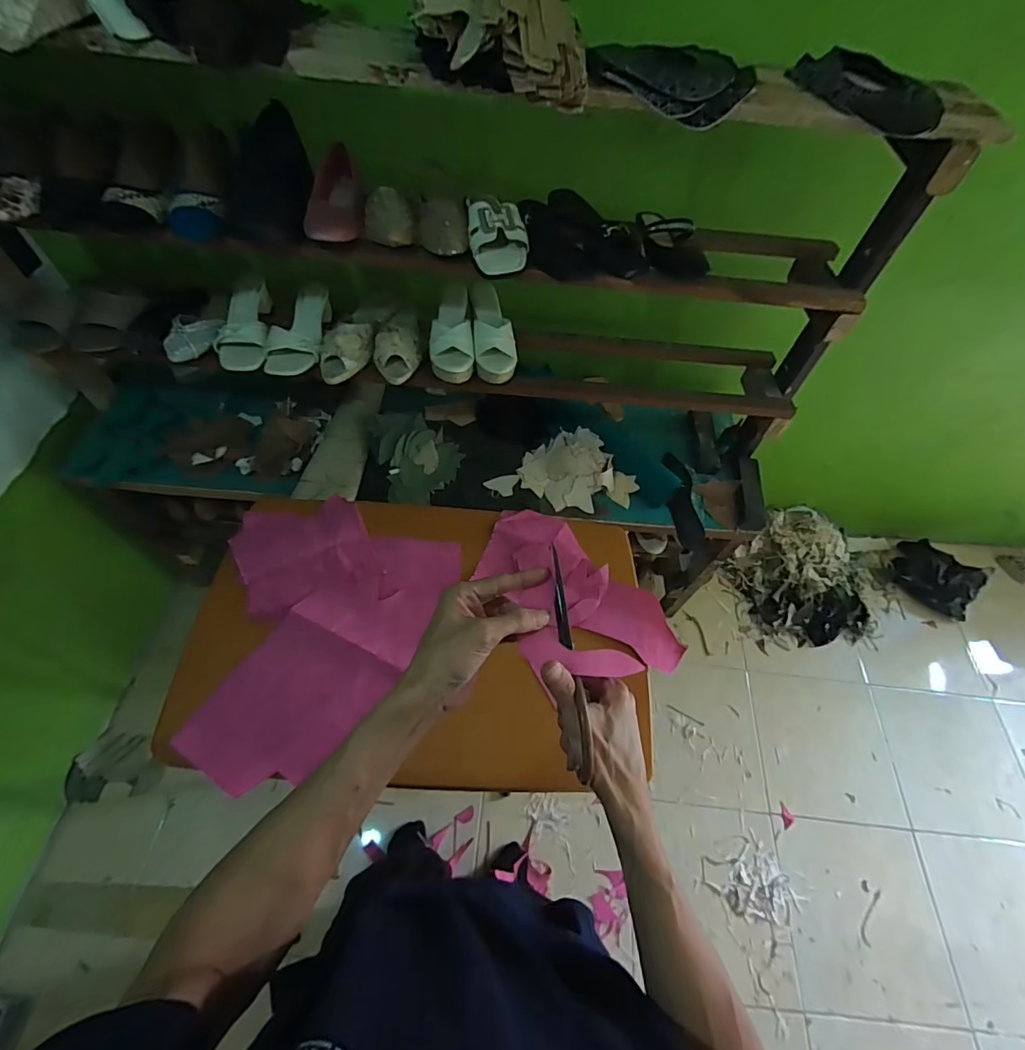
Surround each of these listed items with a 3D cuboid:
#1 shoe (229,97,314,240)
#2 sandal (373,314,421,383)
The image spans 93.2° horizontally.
[{"bbox_3d":[-0.363,-0.536,0.731,0.107,0.082,0.226,4,80,-2],"label":"shoe"},{"bbox_3d":[-0.229,-0.373,0.959,0.085,0.067,0.222,-5,58,-8],"label":"sandal"}]

